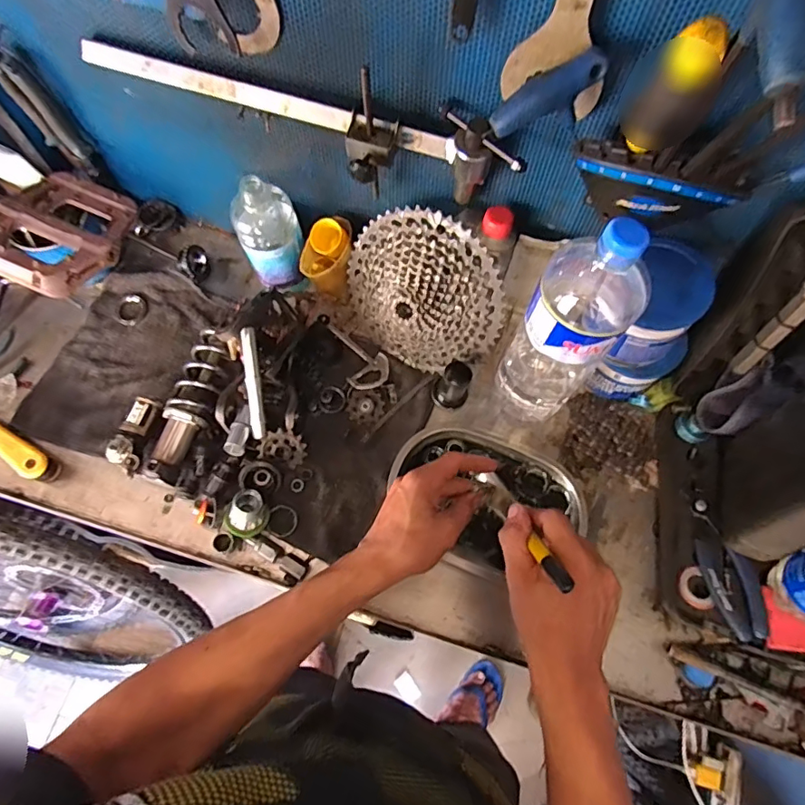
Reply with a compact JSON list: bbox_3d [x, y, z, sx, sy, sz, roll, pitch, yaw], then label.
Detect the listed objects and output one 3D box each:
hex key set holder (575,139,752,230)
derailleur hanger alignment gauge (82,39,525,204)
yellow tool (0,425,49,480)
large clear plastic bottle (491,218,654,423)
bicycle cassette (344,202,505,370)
[{"bbox_3d":[0.211,-0.179,0.438,0.135,0.080,0.032,22,70,8],"label":"hex key set holder"},{"bbox_3d":[-0.103,-0.260,0.488,0.415,0.110,0.059,17,69,7],"label":"derailleur hanger alignment gauge"},{"bbox_3d":[-0.475,0.048,0.617,0.140,0.033,0.032,30,71,11],"label":"yellow tool"},{"bbox_3d":[0.163,-0.067,0.511,0.083,0.303,0.087,0,68,0],"label":"large clear plastic bottle"},{"bbox_3d":[0.015,-0.116,0.593,0.196,0.191,0.048,36,43,5],"label":"bicycle cassette"}]

